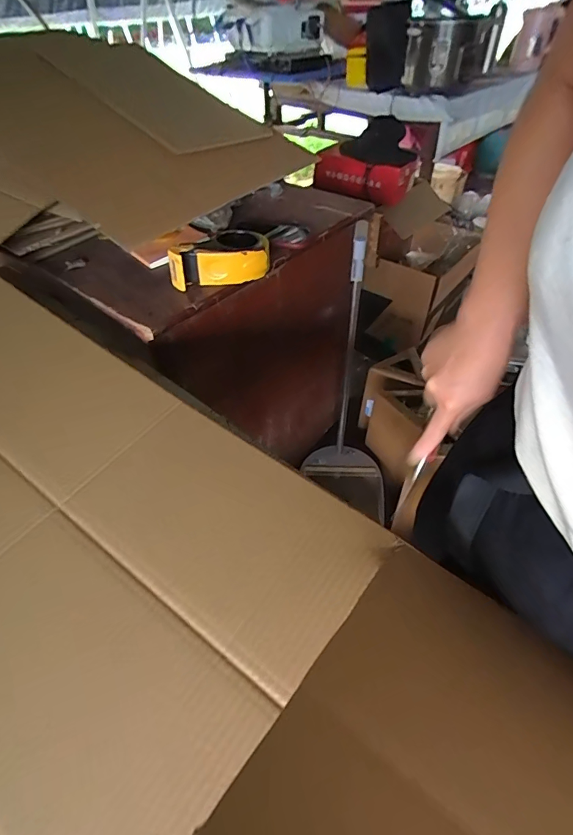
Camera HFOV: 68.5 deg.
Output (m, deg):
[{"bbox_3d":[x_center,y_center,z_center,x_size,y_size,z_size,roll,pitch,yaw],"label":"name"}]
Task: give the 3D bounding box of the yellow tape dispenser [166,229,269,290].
[{"bbox_3d":[-0.112,-0.281,0.761,0.174,0.066,0.100,-36,55,-28],"label":"yellow tape dispenser"}]

